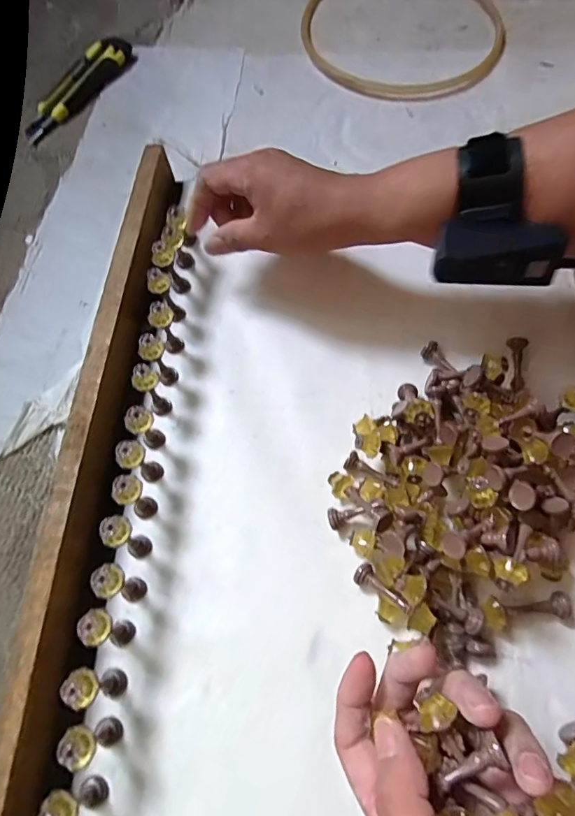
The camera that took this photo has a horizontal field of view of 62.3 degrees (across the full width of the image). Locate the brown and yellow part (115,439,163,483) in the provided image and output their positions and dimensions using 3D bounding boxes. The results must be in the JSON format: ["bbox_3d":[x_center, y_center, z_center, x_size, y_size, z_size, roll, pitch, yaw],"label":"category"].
[{"bbox_3d":[-0.102,0.037,0.327,0.017,0.054,0.018,0,63,0],"label":"brown and yellow part"}]

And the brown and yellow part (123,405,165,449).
[{"bbox_3d":[-0.101,0.014,0.338,0.018,0.052,0.019,0,63,0],"label":"brown and yellow part"}]

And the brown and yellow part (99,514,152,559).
[{"bbox_3d":[-0.103,0.083,0.306,0.016,0.054,0.018,26,66,12],"label":"brown and yellow part"}]

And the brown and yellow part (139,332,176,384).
[{"bbox_3d":[-0.097,-0.035,0.358,0.016,0.056,0.013,-20,65,-10],"label":"brown and yellow part"}]

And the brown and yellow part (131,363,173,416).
[{"bbox_3d":[-0.099,-0.012,0.349,0.017,0.054,0.014,-29,67,-14],"label":"brown and yellow part"}]

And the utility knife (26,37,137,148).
[{"bbox_3d":[-0.235,-0.366,0.541,0.040,0.019,0.170,21,69,13],"label":"utility knife"}]

